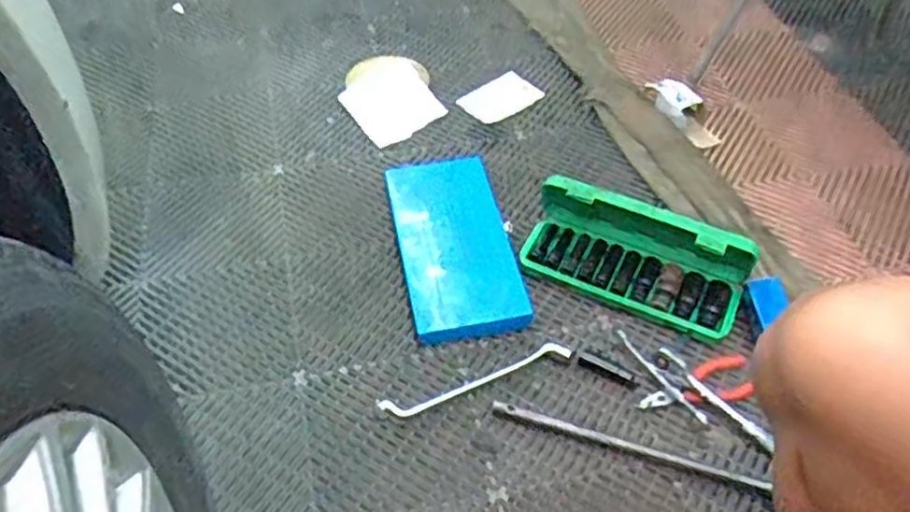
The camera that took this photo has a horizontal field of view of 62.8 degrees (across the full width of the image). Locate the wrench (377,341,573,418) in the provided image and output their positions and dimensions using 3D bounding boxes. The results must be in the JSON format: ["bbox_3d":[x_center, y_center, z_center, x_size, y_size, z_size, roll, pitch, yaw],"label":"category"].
[{"bbox_3d":[0.028,0.150,0.912,0.246,0.022,0.029,-17,51,-14],"label":"wrench"}]

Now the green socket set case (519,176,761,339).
[{"bbox_3d":[0.237,-0.001,0.991,0.290,0.126,0.104,19,51,17],"label":"green socket set case"}]

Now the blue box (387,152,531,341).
[{"bbox_3d":[-0.004,-0.026,1.064,0.155,0.033,0.335,-9,49,-8],"label":"blue box"}]

